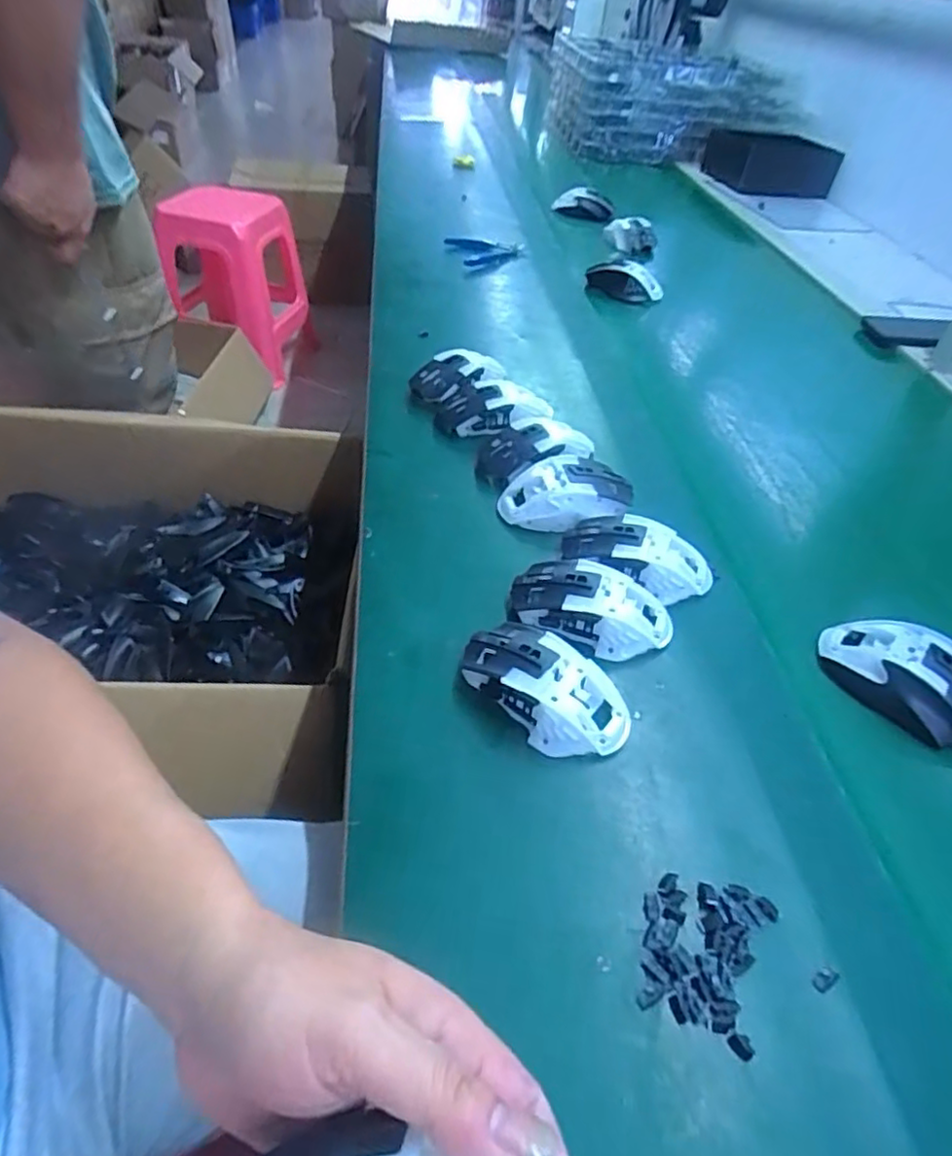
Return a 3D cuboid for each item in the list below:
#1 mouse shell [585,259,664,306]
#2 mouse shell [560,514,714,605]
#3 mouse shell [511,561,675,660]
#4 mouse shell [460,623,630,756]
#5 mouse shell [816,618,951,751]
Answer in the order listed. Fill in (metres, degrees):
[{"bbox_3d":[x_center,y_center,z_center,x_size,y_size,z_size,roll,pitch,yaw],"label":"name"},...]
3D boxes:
[{"bbox_3d":[0.208,-0.421,0.909,0.113,0.053,0.060,13,45,7],"label":"mouse shell"},{"bbox_3d":[0.126,-0.018,0.499,0.114,0.032,0.056,16,46,10],"label":"mouse shell"},{"bbox_3d":[0.084,0.019,0.467,0.119,0.035,0.064,15,46,9],"label":"mouse shell"},{"bbox_3d":[0.044,0.070,0.417,0.118,0.035,0.062,31,50,23],"label":"mouse shell"},{"bbox_3d":[0.299,0.067,0.439,0.112,0.031,0.067,31,50,23],"label":"mouse shell"}]

